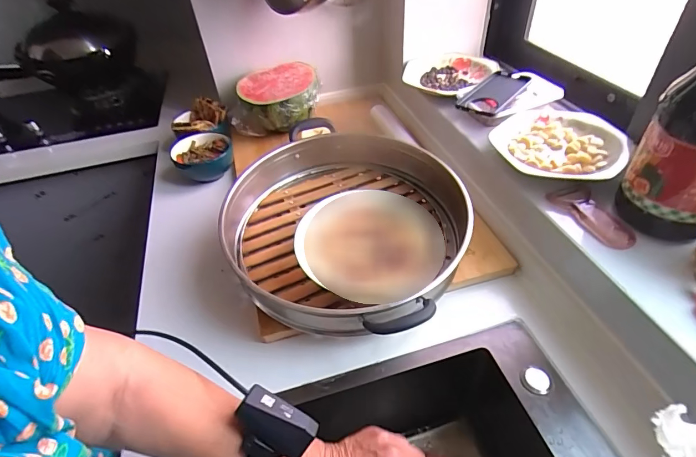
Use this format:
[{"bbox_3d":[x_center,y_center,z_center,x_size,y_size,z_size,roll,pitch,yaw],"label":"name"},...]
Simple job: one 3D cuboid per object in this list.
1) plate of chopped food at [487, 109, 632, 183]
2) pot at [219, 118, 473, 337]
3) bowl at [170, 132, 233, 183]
[{"bbox_3d":[0.329,-0.136,0.626,0.185,0.029,0.180,-3,43,3],"label":"plate of chopped food"},{"bbox_3d":[-0.026,-0.019,0.625,0.412,0.115,0.356,20,48,25],"label":"pot"},{"bbox_3d":[-0.303,-0.151,0.833,0.117,0.063,0.097,-19,44,-14],"label":"bowl"}]

